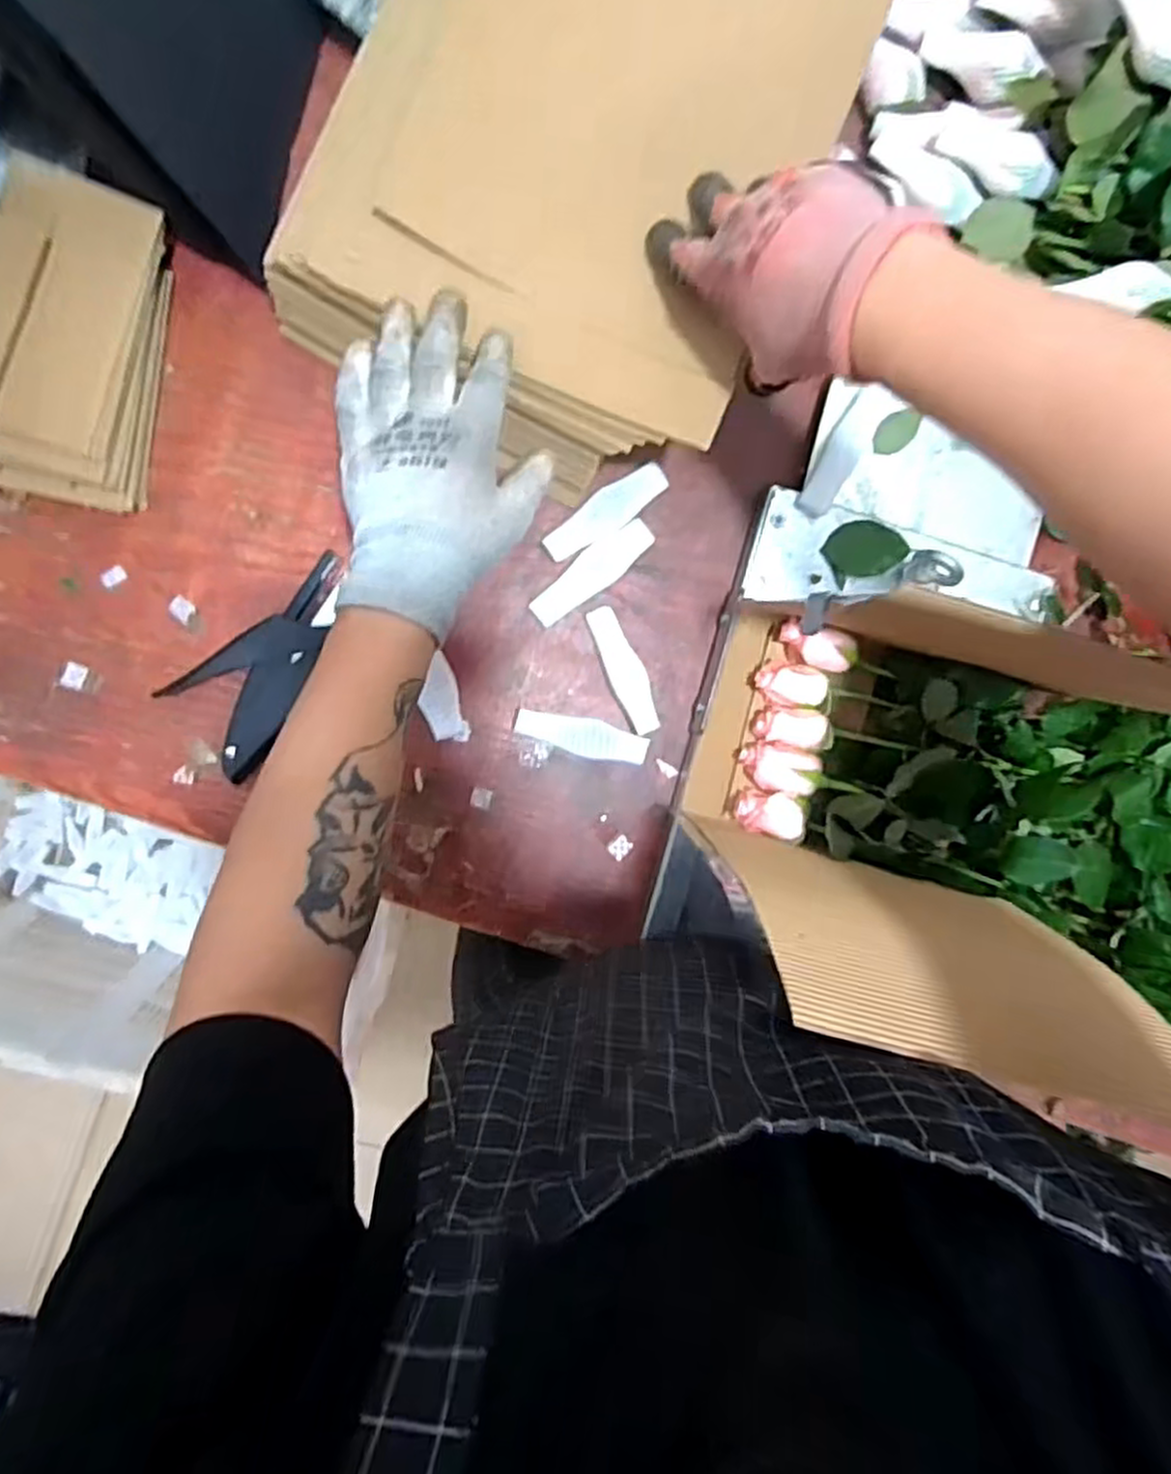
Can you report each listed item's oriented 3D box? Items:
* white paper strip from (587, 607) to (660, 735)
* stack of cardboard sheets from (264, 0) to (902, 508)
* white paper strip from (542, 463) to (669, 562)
[{"bbox_3d":[0.026,-0.044,0.518,0.023,0.008,0.087,-21,97,-5],"label":"white paper strip"},{"bbox_3d":[0.056,-0.460,0.425,0.248,0.038,0.599,23,91,-9],"label":"stack of cardboard sheets"},{"bbox_3d":[0.013,-0.145,0.503,0.087,0.010,0.026,-34,98,-3],"label":"white paper strip"}]

